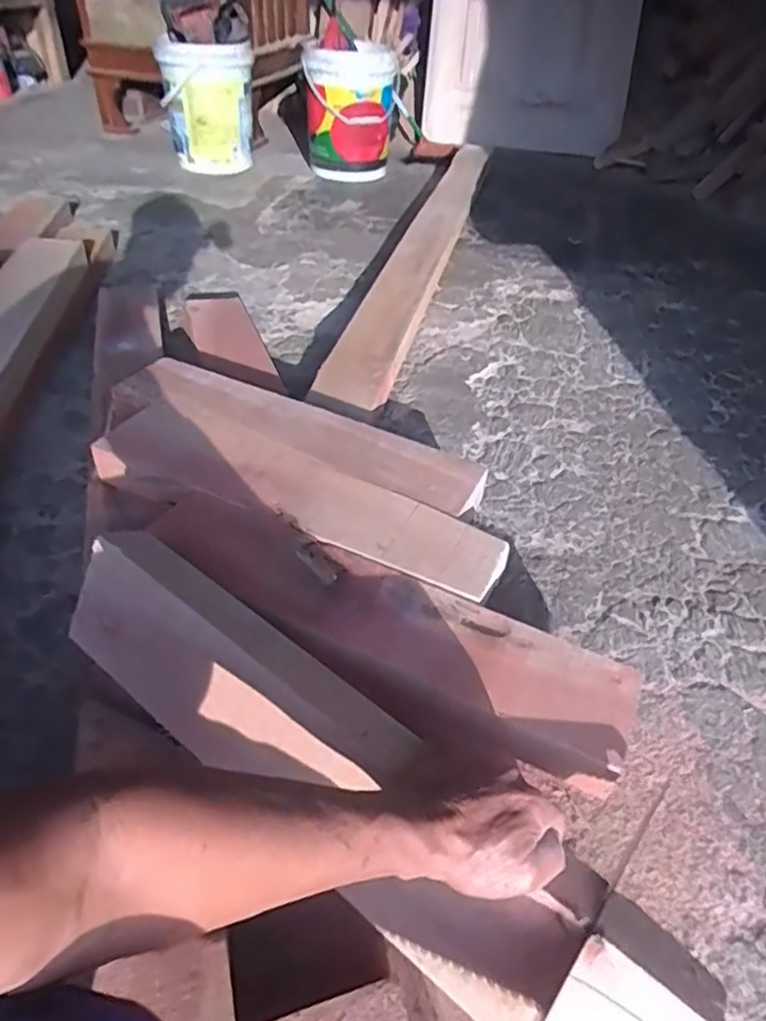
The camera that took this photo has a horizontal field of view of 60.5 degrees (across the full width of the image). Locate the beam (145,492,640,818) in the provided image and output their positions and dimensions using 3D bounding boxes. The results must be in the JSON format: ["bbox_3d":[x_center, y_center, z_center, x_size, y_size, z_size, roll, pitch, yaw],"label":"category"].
[{"bbox_3d":[-0.019,0.120,0.714,0.559,0.040,0.153,21,46,21],"label":"beam"}]

